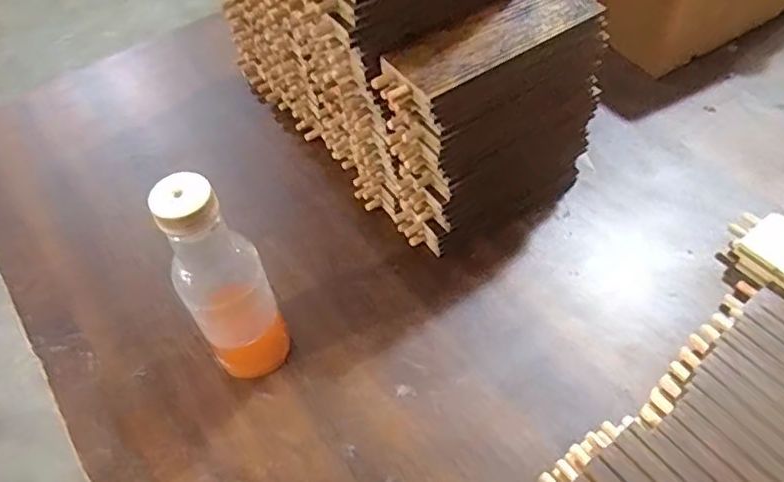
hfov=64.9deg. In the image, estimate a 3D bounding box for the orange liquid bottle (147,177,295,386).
[{"bbox_3d":[-0.123,0.040,0.465,0.060,0.208,0.052,-29,57,-15],"label":"orange liquid bottle"}]

